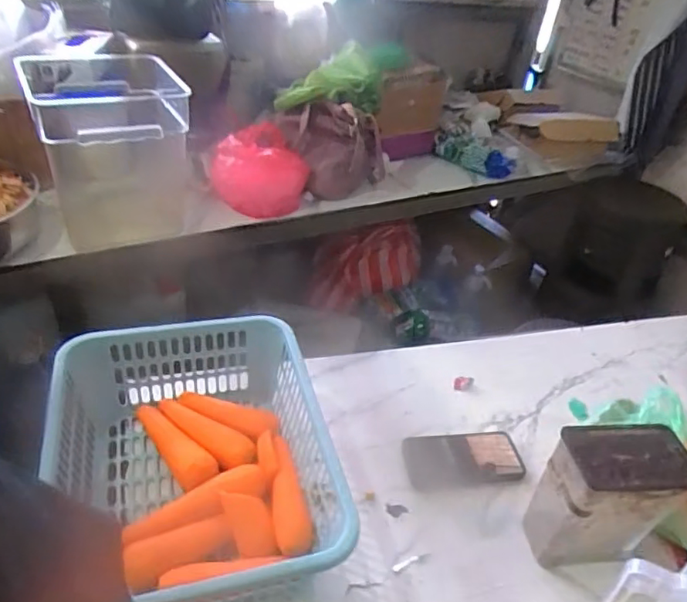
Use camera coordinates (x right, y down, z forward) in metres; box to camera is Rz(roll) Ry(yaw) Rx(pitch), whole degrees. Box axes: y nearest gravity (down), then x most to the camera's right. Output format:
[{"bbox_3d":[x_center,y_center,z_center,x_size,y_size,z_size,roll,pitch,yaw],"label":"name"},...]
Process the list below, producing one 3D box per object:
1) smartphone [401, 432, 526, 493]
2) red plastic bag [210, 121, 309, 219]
[{"bbox_3d":[0.173,0.226,0.812,0.172,0.004,0.089,-4,39,-12],"label":"smartphone"},{"bbox_3d":[-0.198,-0.326,1.391,0.177,0.141,0.220,23,40,20],"label":"red plastic bag"}]

